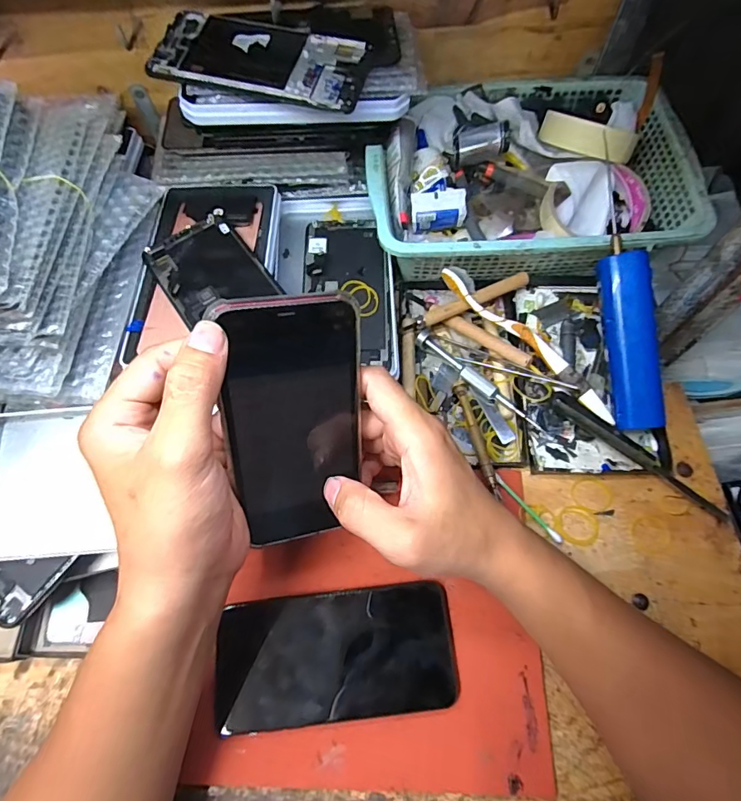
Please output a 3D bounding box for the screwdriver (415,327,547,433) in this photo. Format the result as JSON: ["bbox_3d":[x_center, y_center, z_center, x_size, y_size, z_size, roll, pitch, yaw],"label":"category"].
[{"bbox_3d":[0.086,-0.016,0.382,0.013,0.013,0.123,-43,72,-15],"label":"screwdriver"}]

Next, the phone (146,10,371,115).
[{"bbox_3d":[-0.079,-0.252,0.342,0.151,0.010,0.076,13,68,8],"label":"phone"}]

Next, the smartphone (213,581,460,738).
[{"bbox_3d":[-0.022,0.169,0.312,0.154,0.013,0.075,-7,67,-1],"label":"smartphone"}]

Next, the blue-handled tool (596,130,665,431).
[{"bbox_3d":[0.197,-0.082,0.358,0.032,0.024,0.208,-7,90,-1],"label":"blue-handled tool"}]

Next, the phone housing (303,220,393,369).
[{"bbox_3d":[-0.020,-0.097,0.407,0.072,0.011,0.146,-3,67,1],"label":"phone housing"}]

